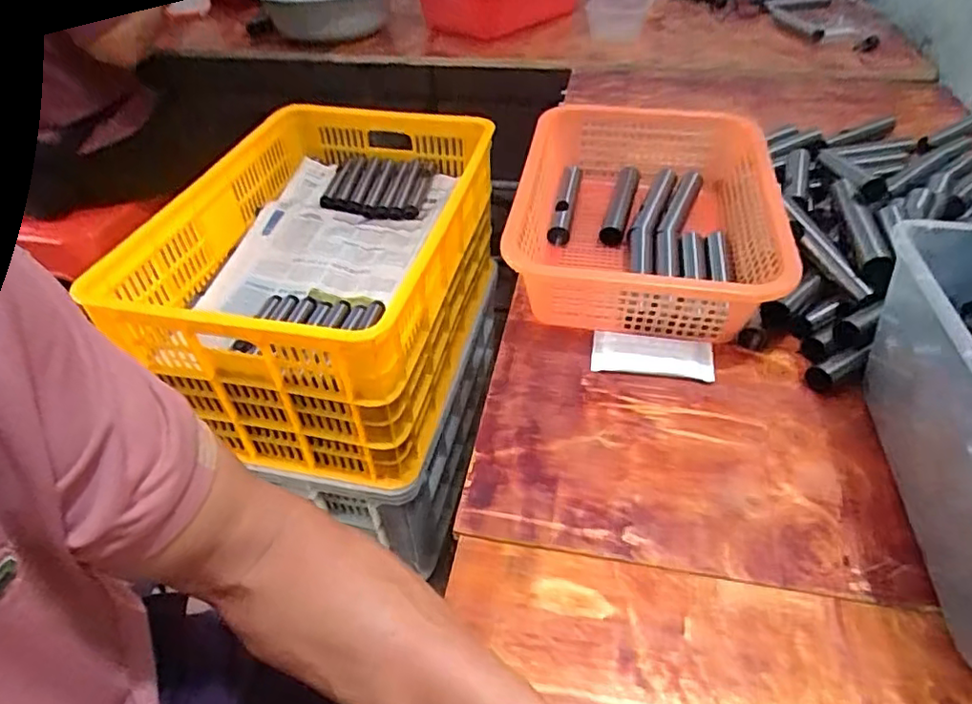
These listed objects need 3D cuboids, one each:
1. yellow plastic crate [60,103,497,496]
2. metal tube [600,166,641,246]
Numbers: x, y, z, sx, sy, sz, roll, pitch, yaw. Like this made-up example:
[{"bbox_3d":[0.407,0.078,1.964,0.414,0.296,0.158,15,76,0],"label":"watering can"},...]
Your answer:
[{"bbox_3d":[-0.243,-0.141,1.007,0.449,0.311,0.633,10,46,14],"label":"yellow plastic crate"},{"bbox_3d":[0.162,-0.178,0.706,0.028,0.027,0.141,11,46,15],"label":"metal tube"}]

